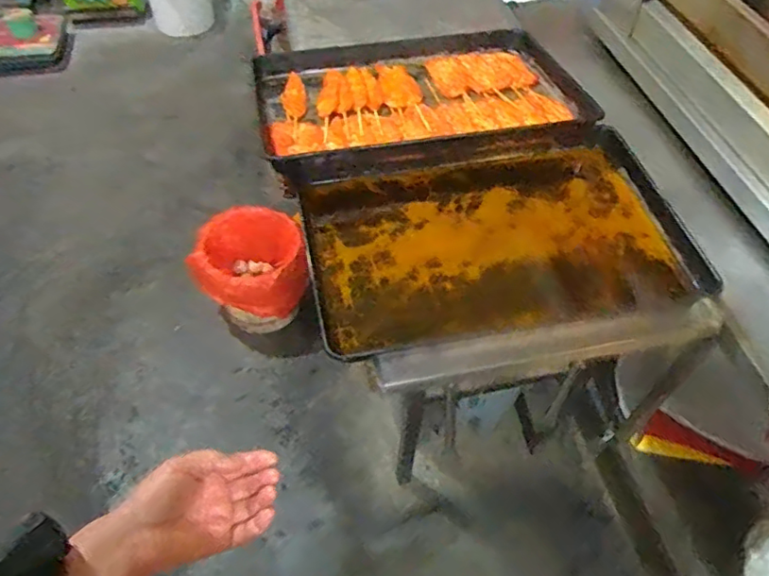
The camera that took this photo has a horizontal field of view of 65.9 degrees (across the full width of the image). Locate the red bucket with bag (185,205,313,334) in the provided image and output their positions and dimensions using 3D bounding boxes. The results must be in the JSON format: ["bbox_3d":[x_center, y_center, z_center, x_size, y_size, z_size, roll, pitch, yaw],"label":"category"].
[{"bbox_3d":[-0.367,-0.034,1.620,0.276,0.268,0.254,1,53,-1],"label":"red bucket with bag"}]

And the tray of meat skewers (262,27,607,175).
[{"bbox_3d":[0.053,-0.382,1.153,0.607,0.071,0.417,-13,55,-11],"label":"tray of meat skewers"}]

